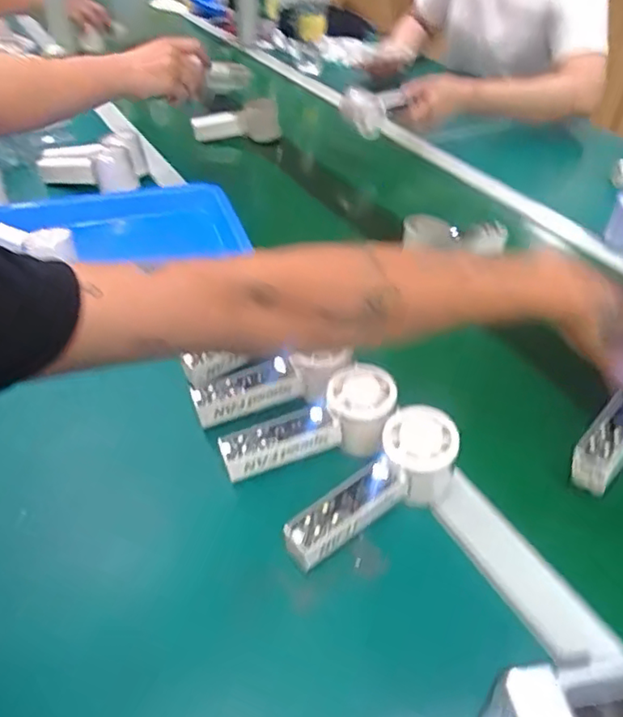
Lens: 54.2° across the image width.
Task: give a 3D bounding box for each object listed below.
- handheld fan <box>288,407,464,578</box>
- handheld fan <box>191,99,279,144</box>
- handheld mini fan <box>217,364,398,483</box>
[{"bbox_3d":[0.042,0.093,0.455,0.146,0.057,0.053,-21,46,-25],"label":"handheld fan"},{"bbox_3d":[-0.134,-0.419,1.085,0.151,0.060,0.043,-6,42,-11],"label":"handheld fan"},{"bbox_3d":[0.003,0.062,0.504,0.150,0.054,0.057,-24,45,-3],"label":"handheld mini fan"}]

